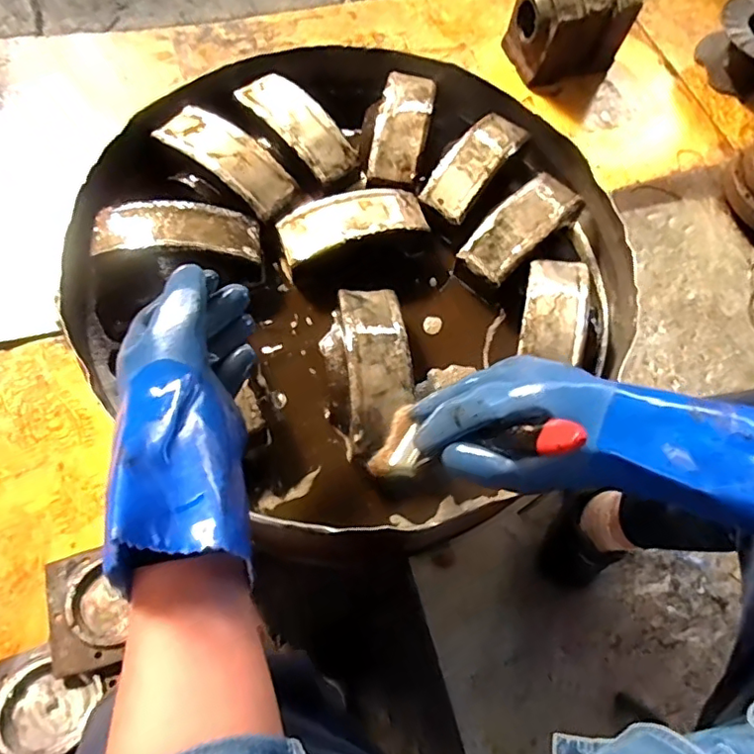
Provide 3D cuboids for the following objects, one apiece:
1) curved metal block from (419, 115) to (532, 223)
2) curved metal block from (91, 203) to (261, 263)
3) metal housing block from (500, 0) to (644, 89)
[{"bbox_3d":[0.114,-0.250,0.656,0.059,0.034,0.150,37,69,8],"label":"curved metal block"},{"bbox_3d":[-0.207,-0.148,0.589,0.163,0.041,0.062,-3,69,-8],"label":"curved metal block"},{"bbox_3d":[0.419,-0.776,1.227,0.220,0.162,0.163,-21,69,-11],"label":"metal housing block"}]

